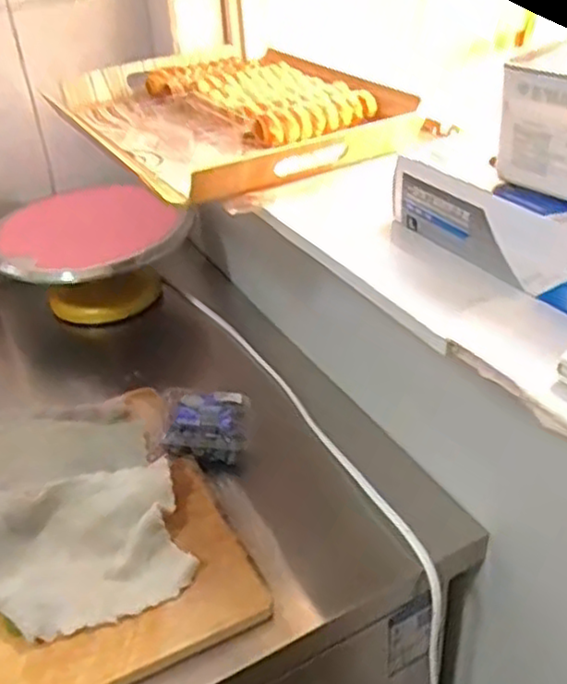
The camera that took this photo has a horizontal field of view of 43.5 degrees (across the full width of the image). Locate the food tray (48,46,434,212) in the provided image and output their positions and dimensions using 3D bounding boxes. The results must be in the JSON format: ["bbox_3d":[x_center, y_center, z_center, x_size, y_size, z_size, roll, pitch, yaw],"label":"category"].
[{"bbox_3d":[-0.080,-0.271,0.835,0.300,0.048,0.463,-21,38,-21],"label":"food tray"}]

